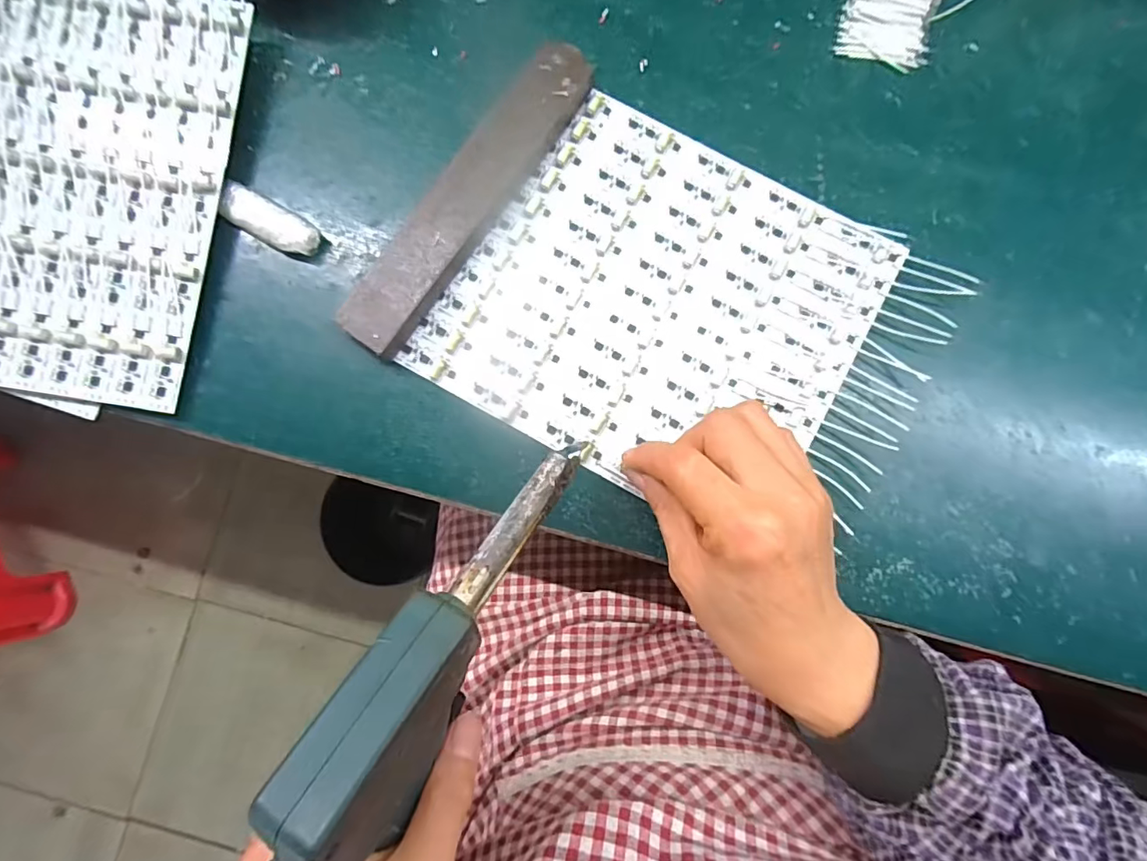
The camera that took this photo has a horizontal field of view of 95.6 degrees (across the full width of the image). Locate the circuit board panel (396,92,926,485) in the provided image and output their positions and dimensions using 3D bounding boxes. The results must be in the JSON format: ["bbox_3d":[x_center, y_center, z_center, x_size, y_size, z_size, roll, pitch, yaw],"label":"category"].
[{"bbox_3d":[0.049,-0.068,0.293,0.211,0.006,0.192,30,84,2],"label":"circuit board panel"}]

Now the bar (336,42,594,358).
[{"bbox_3d":[-0.059,-0.129,0.288,0.037,0.020,0.196,36,84,3],"label":"bar"}]

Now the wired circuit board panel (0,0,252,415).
[{"bbox_3d":[-0.301,-0.136,0.280,0.208,0.029,0.220,9,84,0],"label":"wired circuit board panel"}]

